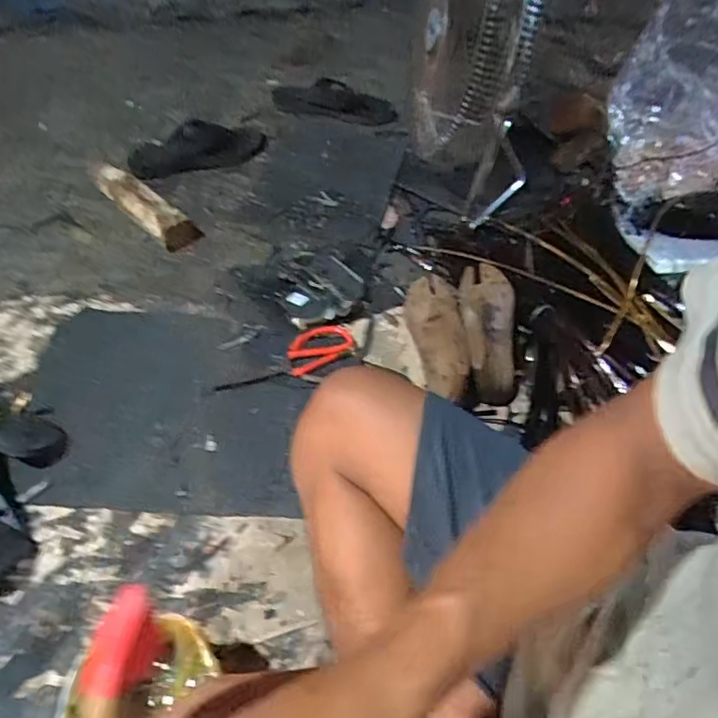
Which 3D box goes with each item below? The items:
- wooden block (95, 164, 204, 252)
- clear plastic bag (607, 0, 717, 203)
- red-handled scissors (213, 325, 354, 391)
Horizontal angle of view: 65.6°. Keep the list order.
[{"bbox_3d":[-0.395,-0.282,0.994,0.289,0.050,0.070,36,57,24],"label":"wooden block"},{"bbox_3d":[0.610,-0.483,1.007,0.240,0.255,0.338,32,55,20],"label":"clear plastic bag"},{"bbox_3d":[-0.093,0.003,0.766,0.199,0.008,0.060,-30,58,-26],"label":"red-handled scissors"}]

